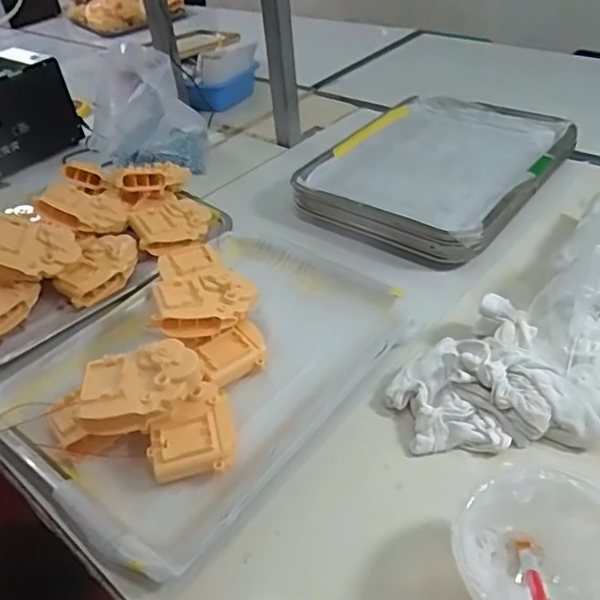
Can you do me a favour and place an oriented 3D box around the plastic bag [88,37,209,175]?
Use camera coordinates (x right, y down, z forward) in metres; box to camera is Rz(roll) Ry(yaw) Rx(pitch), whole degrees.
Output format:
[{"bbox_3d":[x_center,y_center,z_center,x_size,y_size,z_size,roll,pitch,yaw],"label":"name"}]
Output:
[{"bbox_3d":[-0.234,-0.287,0.855,0.155,0.165,0.095,-5,40,2],"label":"plastic bag"}]

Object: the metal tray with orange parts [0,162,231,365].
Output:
[{"bbox_3d":[-0.273,-0.076,0.672,0.224,0.080,0.358,27,50,34],"label":"metal tray with orange parts"}]

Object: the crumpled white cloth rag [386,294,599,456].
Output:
[{"bbox_3d":[0.152,0.069,0.482,0.146,0.050,0.135,-12,40,-7],"label":"crumpled white cloth rag"}]

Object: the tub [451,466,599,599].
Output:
[{"bbox_3d":[0.152,0.171,0.353,0.112,0.064,0.107,-4,40,3],"label":"tub"}]

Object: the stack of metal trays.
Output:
[{"bbox_3d":[0.191,-0.181,0.769,0.260,0.048,0.352,24,48,31],"label":"stack of metal trays"}]

